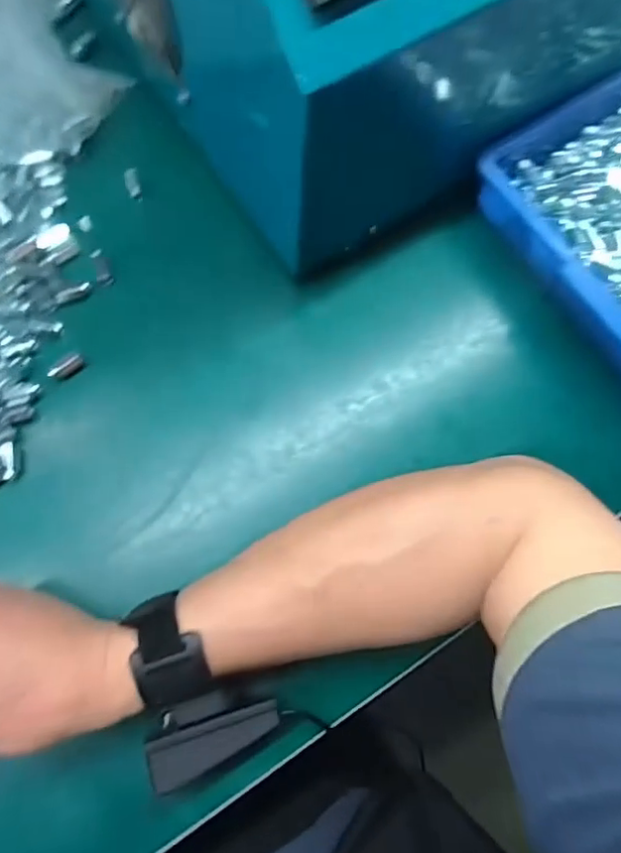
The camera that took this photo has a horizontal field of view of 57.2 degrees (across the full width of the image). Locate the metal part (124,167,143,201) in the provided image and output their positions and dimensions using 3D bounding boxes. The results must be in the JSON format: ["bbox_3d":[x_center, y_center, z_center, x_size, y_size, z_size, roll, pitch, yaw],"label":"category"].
[{"bbox_3d":[-0.129,-0.177,0.413,0.010,0.004,0.030,-14,76,-8],"label":"metal part"}]

